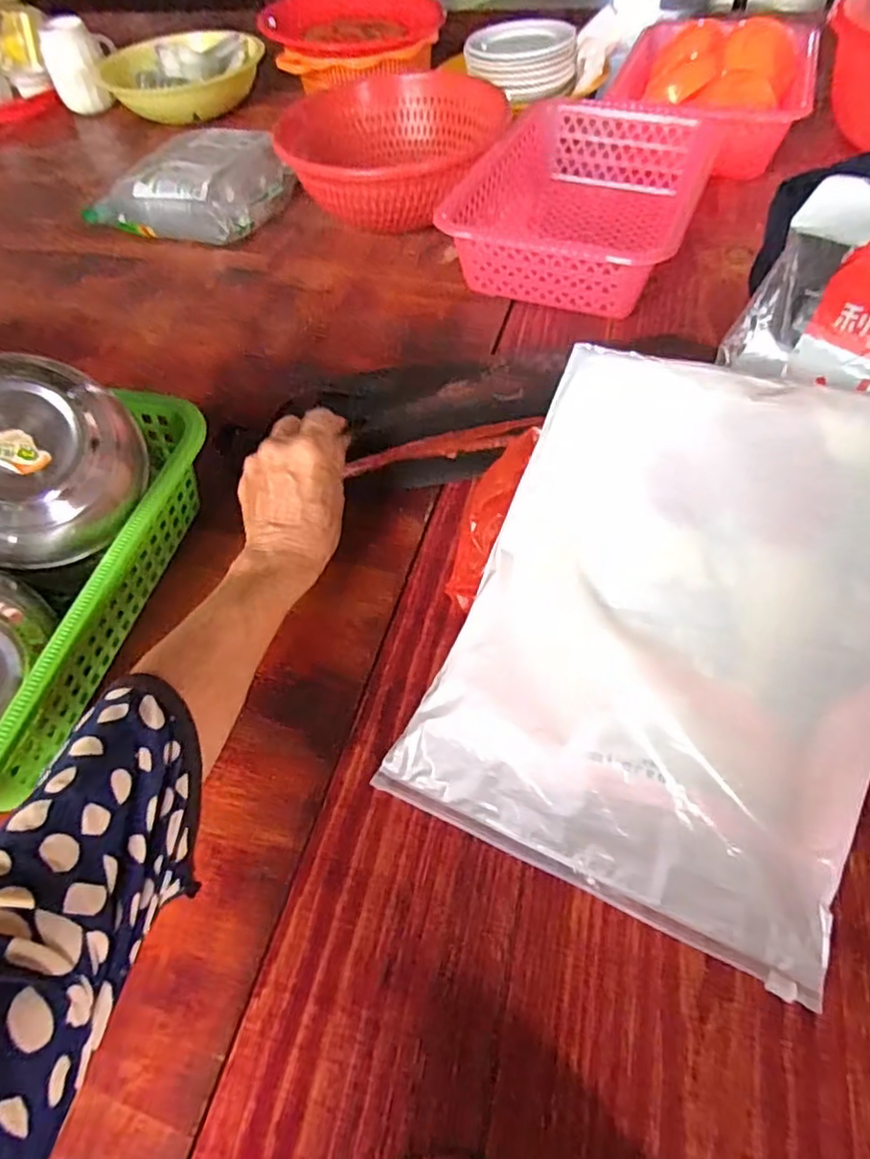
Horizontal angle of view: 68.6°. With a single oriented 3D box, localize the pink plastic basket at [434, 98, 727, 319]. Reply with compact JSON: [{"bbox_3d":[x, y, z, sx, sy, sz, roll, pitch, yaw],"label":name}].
[{"bbox_3d":[0.155,-0.384,0.657,0.213,0.083,0.298,18,59,16],"label":"pink plastic basket"}]

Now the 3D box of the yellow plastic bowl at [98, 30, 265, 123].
[{"bbox_3d":[-0.402,-0.813,1.023,0.214,0.062,0.218,-2,56,4],"label":"yellow plastic bowl"}]

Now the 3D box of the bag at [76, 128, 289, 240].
[{"bbox_3d":[-0.297,-0.488,0.772,0.217,0.064,0.166,18,59,17],"label":"bag"}]

